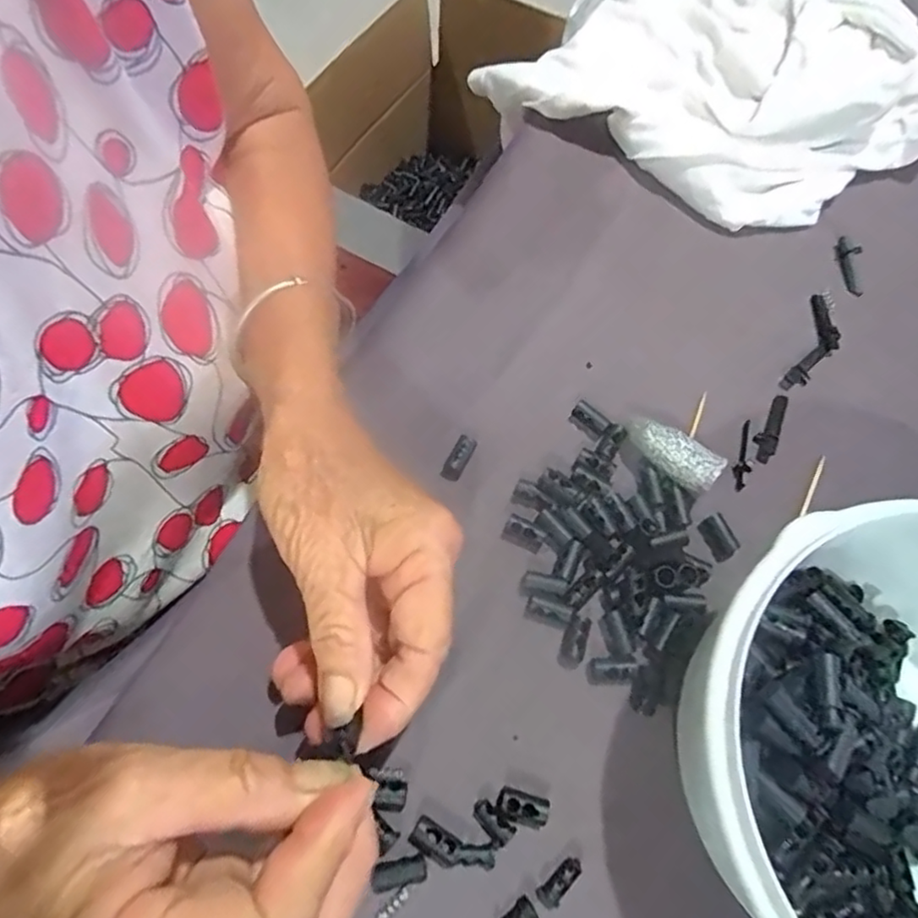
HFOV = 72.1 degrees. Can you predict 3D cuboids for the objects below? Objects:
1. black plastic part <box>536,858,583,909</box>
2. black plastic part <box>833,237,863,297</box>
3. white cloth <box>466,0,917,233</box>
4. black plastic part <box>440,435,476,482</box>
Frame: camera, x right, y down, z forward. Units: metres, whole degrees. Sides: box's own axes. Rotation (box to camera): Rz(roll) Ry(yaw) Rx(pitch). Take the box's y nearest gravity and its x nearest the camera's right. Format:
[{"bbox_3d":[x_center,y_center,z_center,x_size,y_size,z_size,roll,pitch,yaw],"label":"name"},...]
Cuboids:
[{"bbox_3d":[0.037,0.155,0.231,0.019,0.009,0.007,-36,69,-15],"label":"black plastic part"},{"bbox_3d":[0.214,-0.107,0.346,0.010,0.008,0.037,2,65,2],"label":"black plastic part"},{"bbox_3d":[0.154,-0.237,0.378,0.185,0.061,0.237,-38,73,-16],"label":"white cloth"},{"bbox_3d":[0.000,0.000,0.295,0.009,0.004,0.022,24,68,12],"label":"black plastic part"}]

